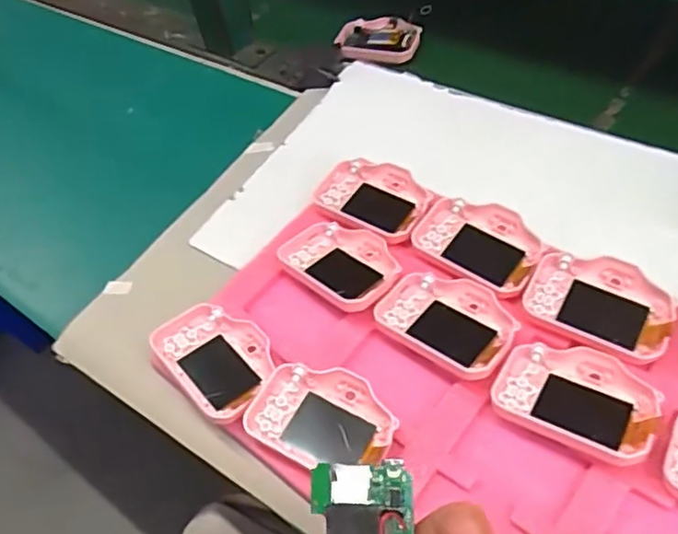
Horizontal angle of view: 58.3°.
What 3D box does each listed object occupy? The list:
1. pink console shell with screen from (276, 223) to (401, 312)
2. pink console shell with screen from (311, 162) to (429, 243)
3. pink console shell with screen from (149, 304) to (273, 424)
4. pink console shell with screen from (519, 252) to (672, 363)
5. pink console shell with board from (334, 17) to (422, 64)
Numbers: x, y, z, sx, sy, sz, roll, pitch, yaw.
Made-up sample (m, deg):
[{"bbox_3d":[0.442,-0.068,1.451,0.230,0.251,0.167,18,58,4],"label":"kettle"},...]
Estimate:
[{"bbox_3d":[0.002,-0.004,0.426,0.060,0.014,0.086,-37,55,-18],"label":"pink console shell with screen"},{"bbox_3d":[0.026,-0.051,0.462,0.083,0.022,0.063,23,59,26],"label":"pink console shell with screen"},{"bbox_3d":[-0.077,0.057,0.394,0.061,0.021,0.080,-41,56,-21],"label":"pink console shell with screen"},{"bbox_3d":[0.162,0.023,0.378,0.083,0.020,0.059,26,61,27],"label":"pink console shell with screen"},{"bbox_3d":[0.039,-0.235,0.625,0.083,0.015,0.065,8,54,16],"label":"pink console shell with board"}]

